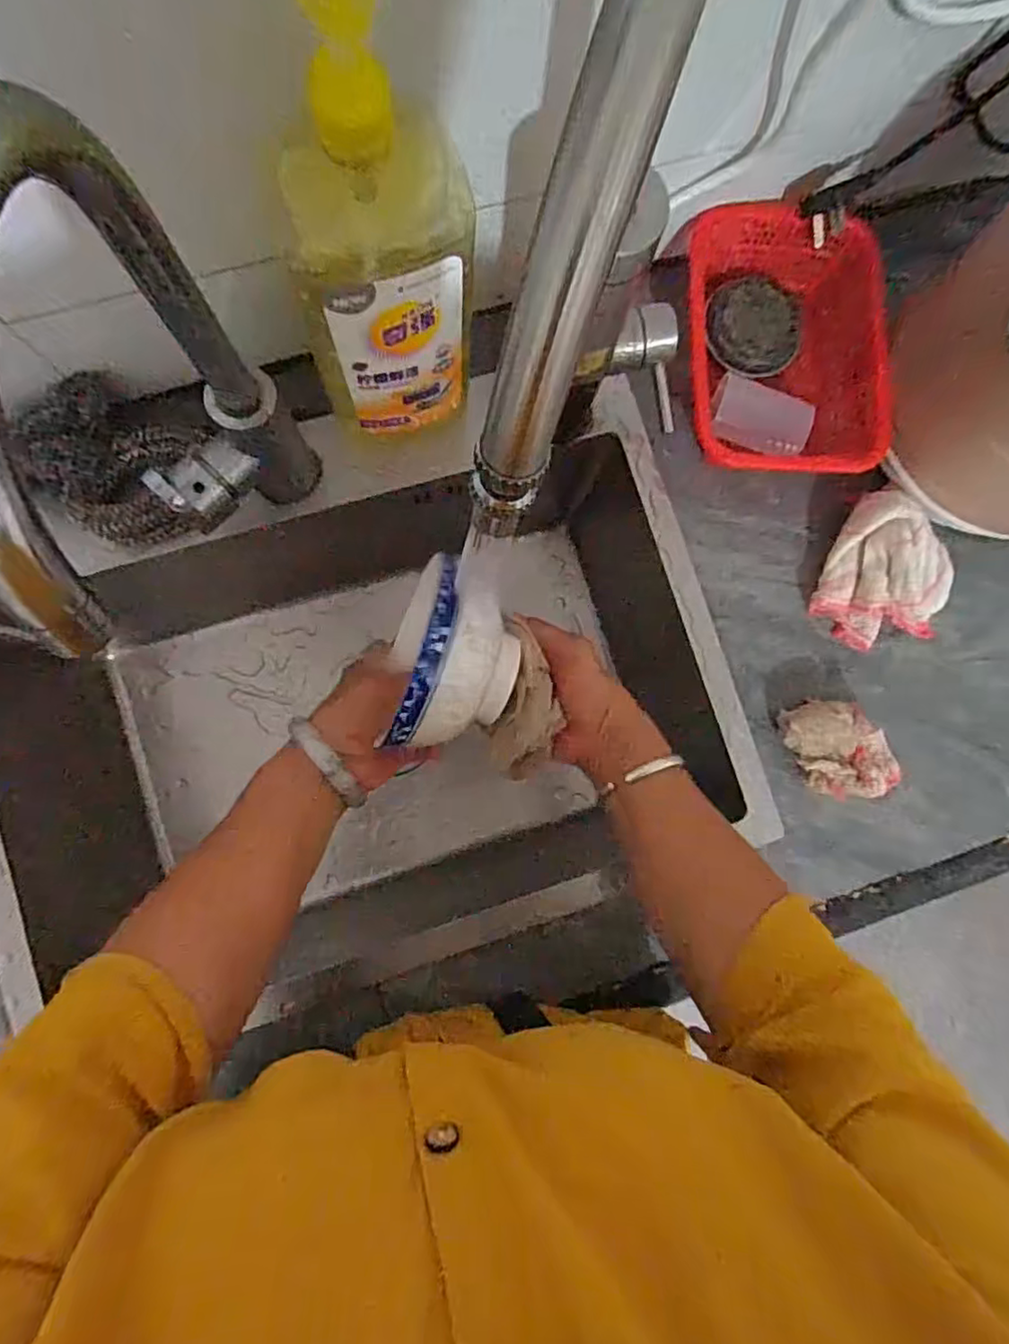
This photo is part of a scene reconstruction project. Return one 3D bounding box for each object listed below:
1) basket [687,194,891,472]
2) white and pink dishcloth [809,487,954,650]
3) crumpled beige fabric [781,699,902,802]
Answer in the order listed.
[{"bbox_3d":[0.215,-0.253,0.490,0.150,0.069,0.195,2,85,-5],"label":"basket"},{"bbox_3d":[0.294,-0.081,0.489,0.085,0.055,0.116,-15,87,-6],"label":"white and pink dishcloth"},{"bbox_3d":[0.257,0.060,0.481,0.057,0.045,0.082,-33,89,-7],"label":"crumpled beige fabric"}]

